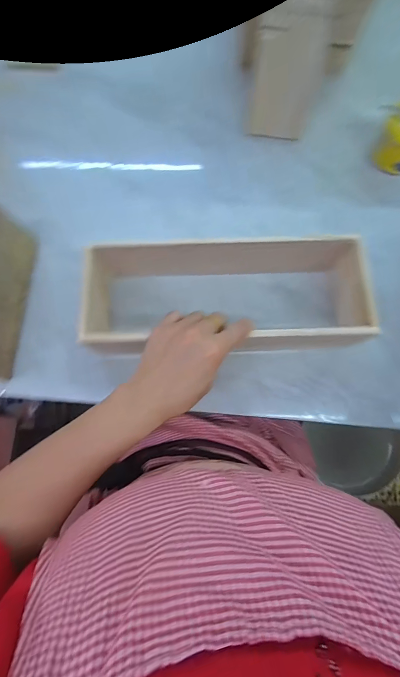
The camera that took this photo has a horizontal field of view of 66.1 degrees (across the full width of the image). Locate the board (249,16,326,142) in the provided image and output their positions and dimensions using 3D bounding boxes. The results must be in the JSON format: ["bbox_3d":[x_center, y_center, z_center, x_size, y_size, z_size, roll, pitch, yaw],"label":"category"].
[{"bbox_3d":[0.120,-0.358,0.436,0.087,0.124,0.017,9,48,9],"label":"board"}]

